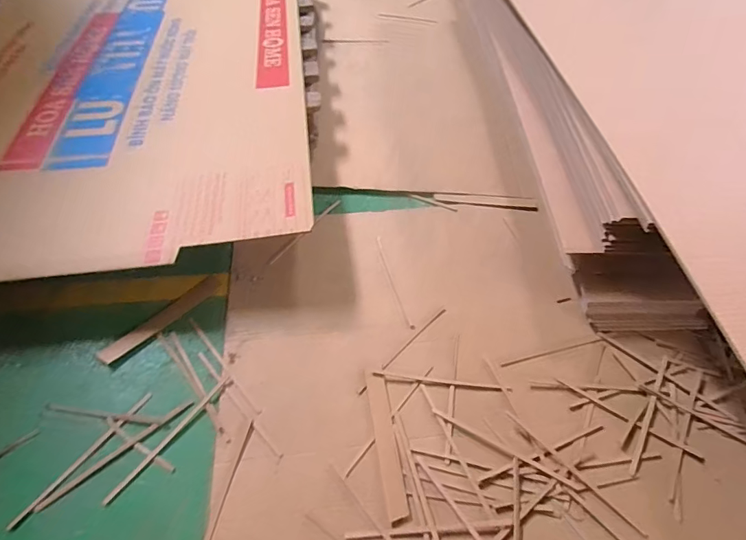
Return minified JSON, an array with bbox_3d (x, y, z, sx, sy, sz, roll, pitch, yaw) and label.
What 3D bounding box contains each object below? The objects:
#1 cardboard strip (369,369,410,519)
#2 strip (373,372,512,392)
[{"bbox_3d":[0.022,0.265,0.669,0.032,0.004,0.215,-6,51,-6],"label":"cardboard strip"},{"bbox_3d":[0.118,0.190,0.736,0.232,0.005,0.011,5,51,3],"label":"strip"}]

